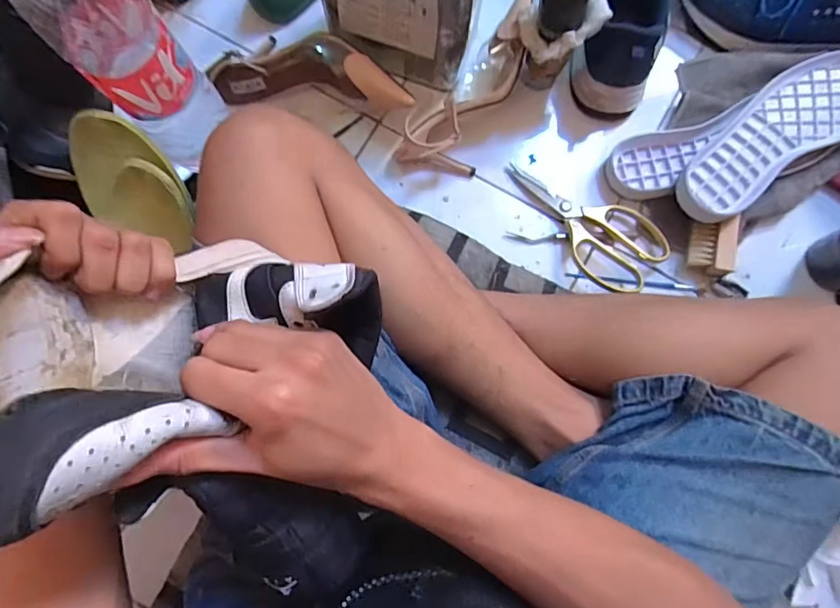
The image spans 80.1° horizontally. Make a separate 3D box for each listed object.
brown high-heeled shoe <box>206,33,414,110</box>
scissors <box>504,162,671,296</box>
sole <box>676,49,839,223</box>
[{"bbox_3d":[-0.120,-0.266,0.572,0.221,0.060,0.074,7,82,0],"label":"brown high-heeled shoe"},{"bbox_3d":[0.192,-0.104,0.577,0.098,0.032,0.199,-38,84,-6],"label":"scissors"},{"bbox_3d":[0.401,-0.195,0.556,0.273,0.026,0.101,-32,84,-5],"label":"sole"}]

